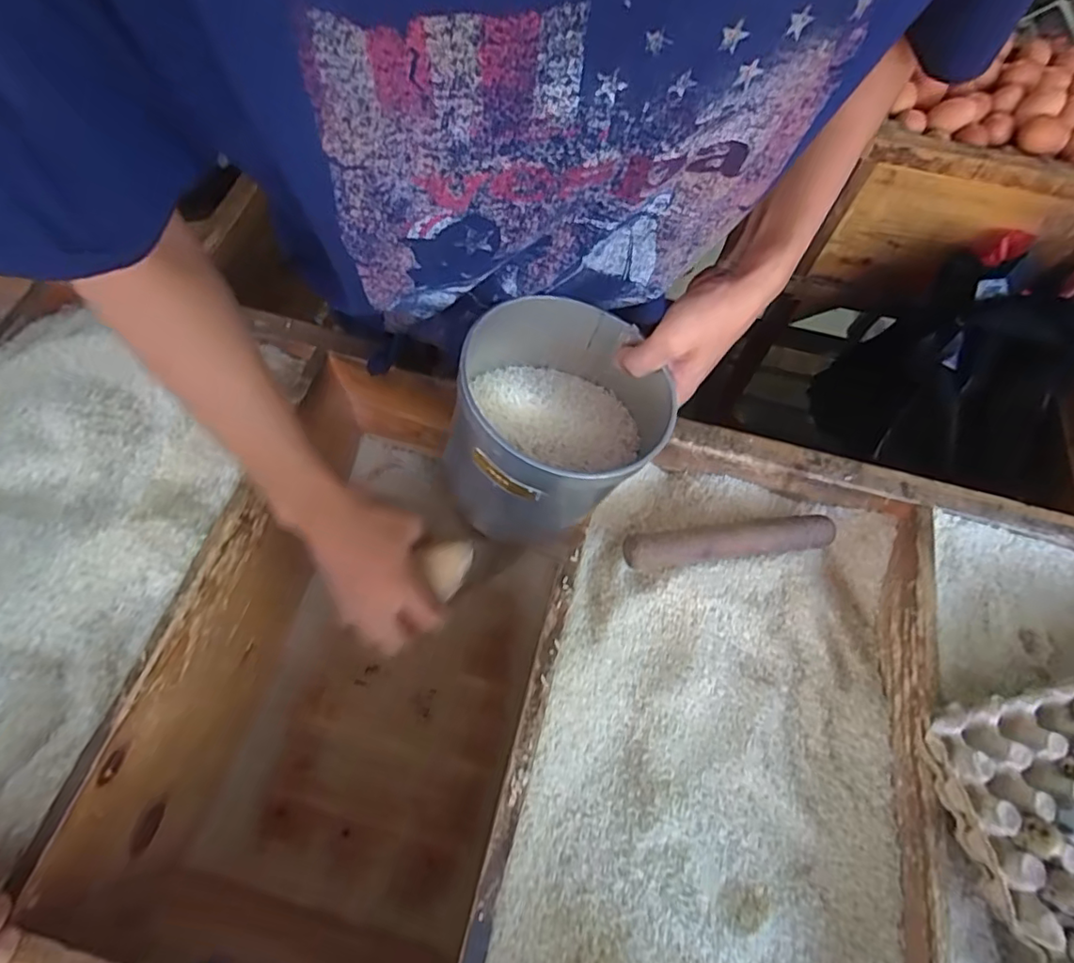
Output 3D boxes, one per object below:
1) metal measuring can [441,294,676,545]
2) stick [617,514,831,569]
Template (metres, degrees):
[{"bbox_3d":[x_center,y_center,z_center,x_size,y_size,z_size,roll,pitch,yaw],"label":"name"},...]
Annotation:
[{"bbox_3d":[0.015,-0.034,0.428,0.144,0.156,0.135,1,62,-3],"label":"metal measuring can"},{"bbox_3d":[0.176,0.057,0.525,0.194,0.032,0.031,-7,63,-7],"label":"stick"}]

